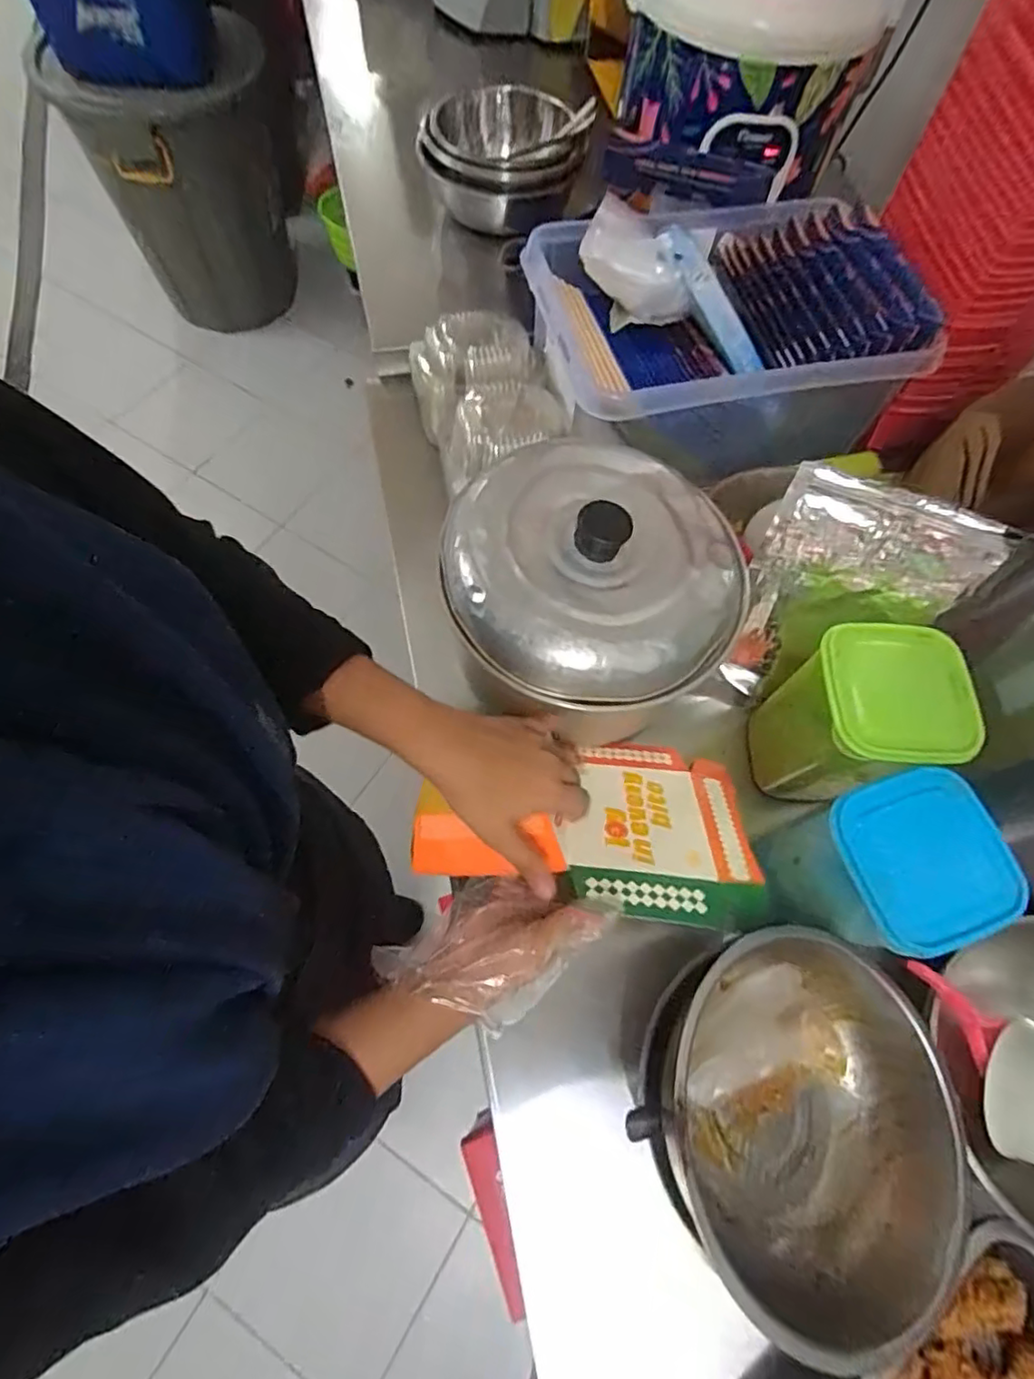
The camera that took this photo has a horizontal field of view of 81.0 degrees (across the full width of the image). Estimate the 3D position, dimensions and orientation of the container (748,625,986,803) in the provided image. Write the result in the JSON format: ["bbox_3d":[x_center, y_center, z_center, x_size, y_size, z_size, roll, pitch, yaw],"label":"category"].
[{"bbox_3d":[0.248,0.033,0.460,0.107,0.141,0.111,2,66,-3],"label":"container"}]

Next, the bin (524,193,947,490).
[{"bbox_3d":[0.192,-0.345,0.606,0.337,0.166,0.238,-13,68,-9],"label":"bin"}]

